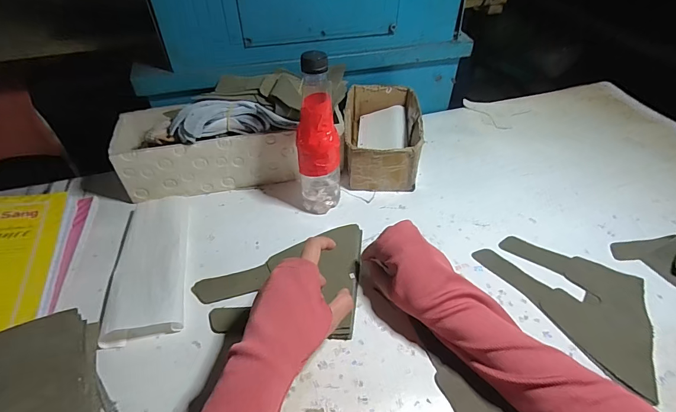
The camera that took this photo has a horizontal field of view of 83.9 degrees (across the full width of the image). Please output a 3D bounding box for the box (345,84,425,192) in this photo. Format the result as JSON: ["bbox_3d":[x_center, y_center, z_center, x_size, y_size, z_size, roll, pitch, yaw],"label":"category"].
[{"bbox_3d":[0.069,-0.116,0.606,0.111,0.073,0.186,5,46,3],"label":"box"}]

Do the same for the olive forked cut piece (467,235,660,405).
[{"bbox_3d":[0.287,0.098,0.444,0.130,0.013,0.206,-25,52,-23],"label":"olive forked cut piece"}]

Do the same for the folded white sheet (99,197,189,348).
[{"bbox_3d":[-0.235,0.064,0.471,0.086,0.013,0.208,-9,46,-10],"label":"folded white sheet"}]

